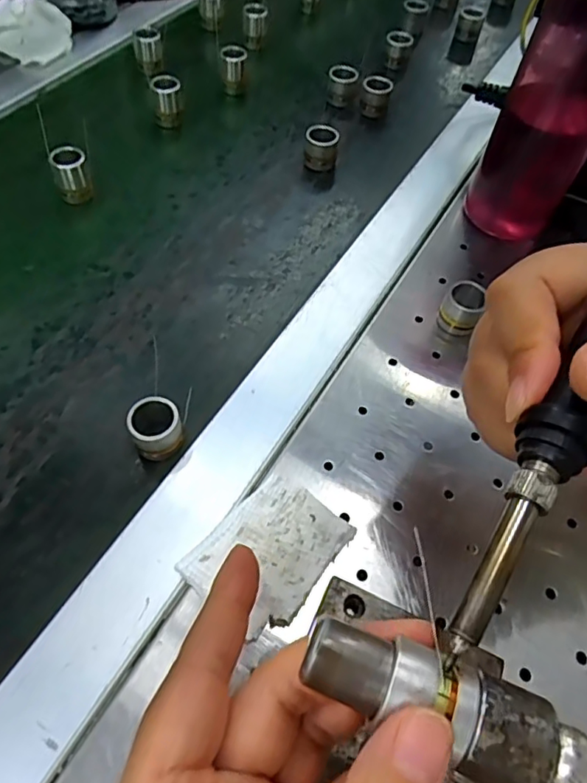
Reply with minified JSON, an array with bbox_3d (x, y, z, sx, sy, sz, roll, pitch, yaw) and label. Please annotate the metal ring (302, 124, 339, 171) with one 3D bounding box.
[{"bbox_3d":[0.020,-0.182,0.409,0.025,0.027,0.025,2,57,-3],"label":"metal ring"}]

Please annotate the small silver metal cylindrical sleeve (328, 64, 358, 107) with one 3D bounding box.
[{"bbox_3d":[0.041,-0.258,0.458,0.024,0.022,0.023,2,57,-3],"label":"small silver metal cylindrical sleeve"}]

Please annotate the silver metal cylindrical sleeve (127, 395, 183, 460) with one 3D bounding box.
[{"bbox_3d":[-0.068,0.018,0.270,0.025,0.024,0.024,2,57,-3],"label":"silver metal cylindrical sleeve"}]

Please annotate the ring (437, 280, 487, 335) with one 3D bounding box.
[{"bbox_3d":[0.100,-0.049,0.318,0.022,0.025,0.025,37,62,18],"label":"ring"}]

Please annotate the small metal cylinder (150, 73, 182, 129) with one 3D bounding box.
[{"bbox_3d":[-0.099,-0.224,0.427,0.021,0.039,0.020,-3,58,-6],"label":"small metal cylinder"}]

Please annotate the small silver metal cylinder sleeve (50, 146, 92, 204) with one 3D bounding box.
[{"bbox_3d":[-0.151,-0.147,0.371,0.021,0.035,0.021,-16,60,-14],"label":"small silver metal cylinder sleeve"}]

